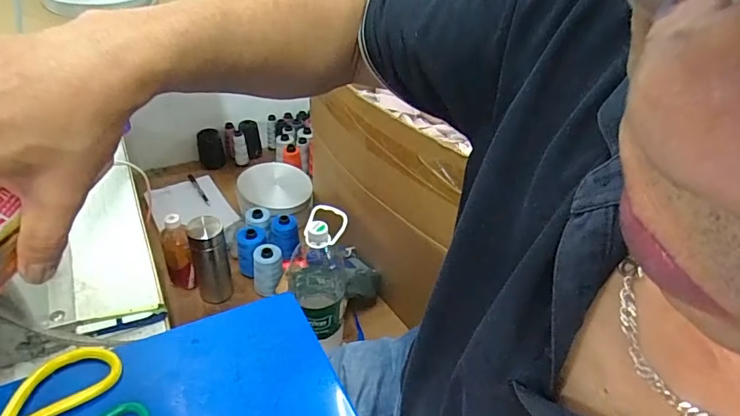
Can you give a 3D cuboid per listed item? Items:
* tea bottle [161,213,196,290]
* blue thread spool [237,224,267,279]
[{"bbox_3d":[-0.409,0.105,0.989,0.056,0.177,0.067,-17,44,-27],"label":"tea bottle"},{"bbox_3d":[-0.270,0.099,1.066,0.059,0.117,0.061,4,38,-3],"label":"blue thread spool"}]

